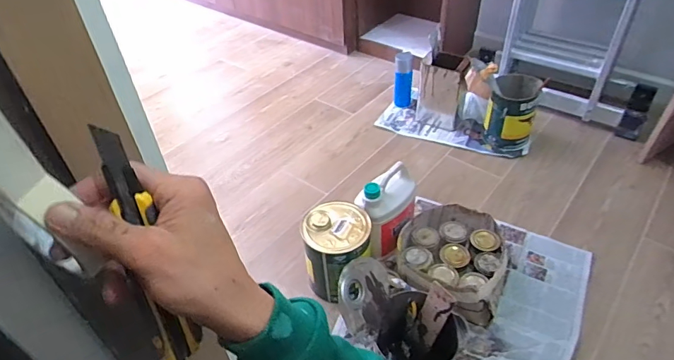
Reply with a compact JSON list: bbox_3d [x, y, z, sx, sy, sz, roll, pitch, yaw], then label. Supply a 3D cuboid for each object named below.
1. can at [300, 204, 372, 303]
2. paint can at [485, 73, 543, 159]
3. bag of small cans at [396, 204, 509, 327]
[{"bbox_3d":[0.001,0.173,1.089,0.159,0.176,0.167,-2,42,2],"label":"can"},{"bbox_3d":[0.586,-0.226,1.498,0.160,0.204,0.170,14,45,18],"label":"paint can"},{"bbox_3d":[0.298,0.199,1.145,0.269,0.099,0.298,19,47,23],"label":"bag of small cans"}]

